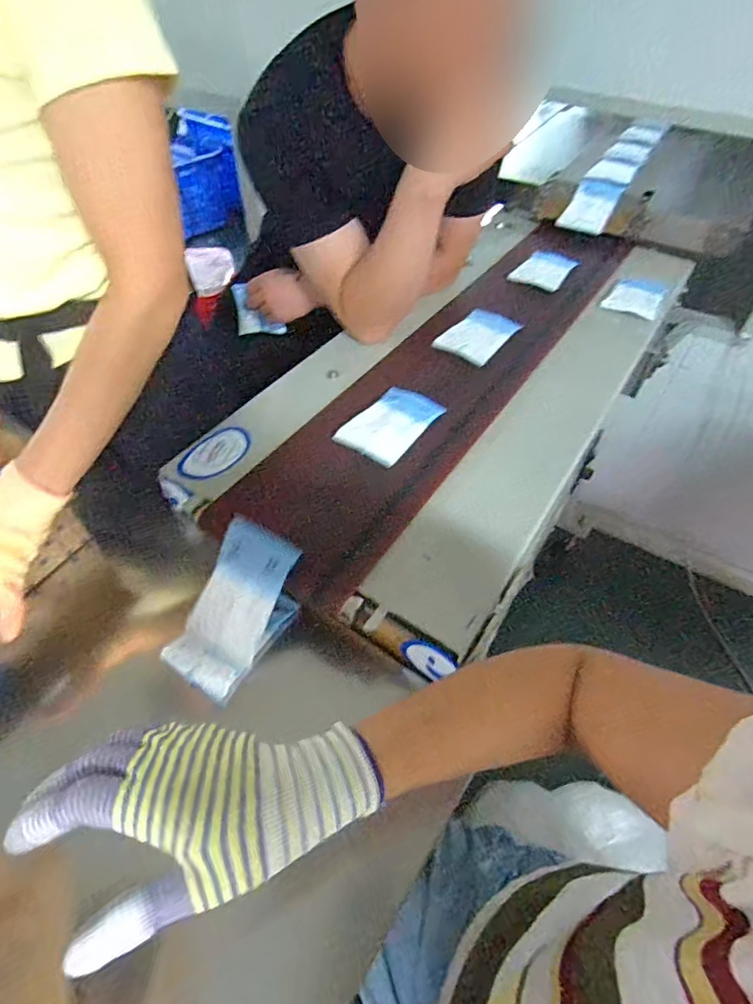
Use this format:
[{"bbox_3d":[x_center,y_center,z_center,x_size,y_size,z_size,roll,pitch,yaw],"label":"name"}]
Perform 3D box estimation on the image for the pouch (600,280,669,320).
[{"bbox_3d":[0.444,-0.349,0.883,0.090,0.028,0.094,25,56,18],"label":"pouch"}]

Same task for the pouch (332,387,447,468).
[{"bbox_3d":[0.020,-0.103,0.663,0.085,0.006,0.136,30,57,21],"label":"pouch"}]

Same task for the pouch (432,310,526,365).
[{"bbox_3d":[0.160,-0.258,0.801,0.088,0.019,0.132,31,58,22],"label":"pouch"}]

